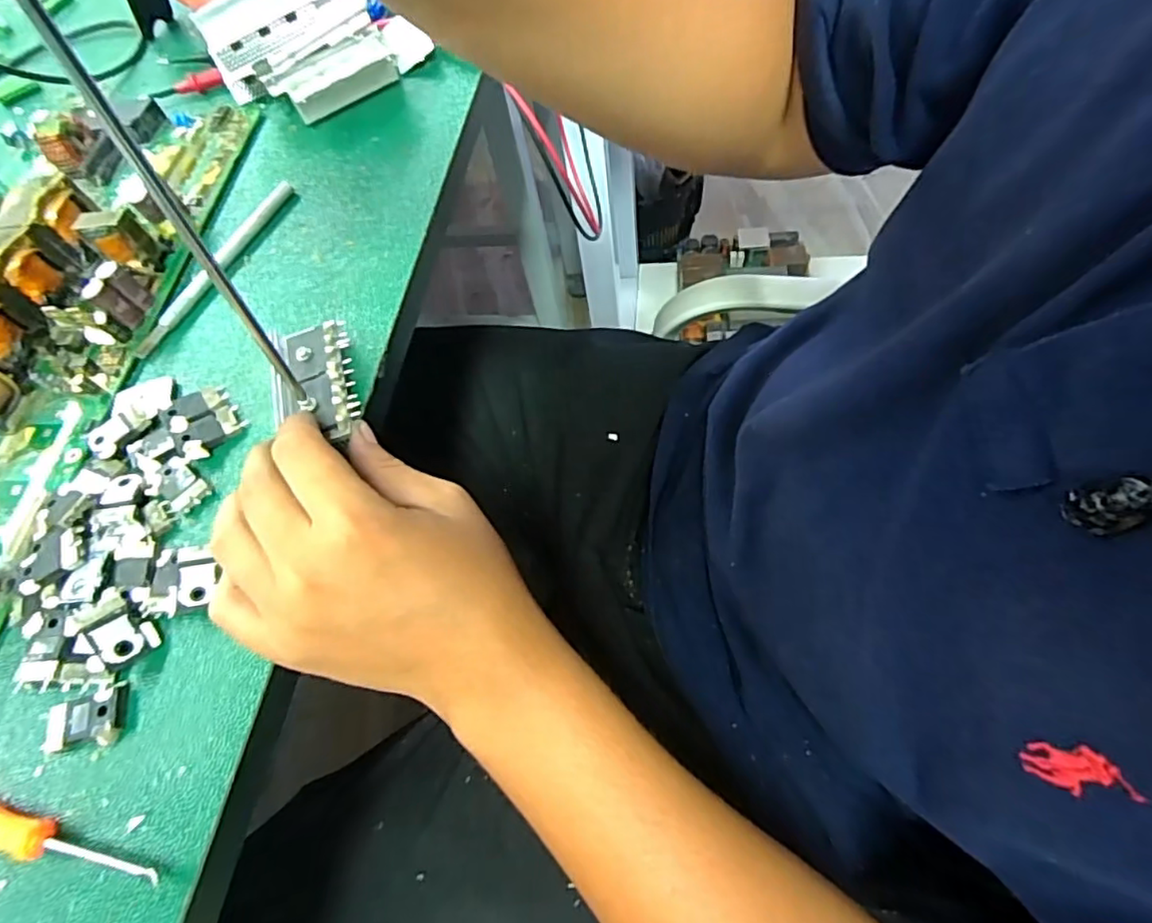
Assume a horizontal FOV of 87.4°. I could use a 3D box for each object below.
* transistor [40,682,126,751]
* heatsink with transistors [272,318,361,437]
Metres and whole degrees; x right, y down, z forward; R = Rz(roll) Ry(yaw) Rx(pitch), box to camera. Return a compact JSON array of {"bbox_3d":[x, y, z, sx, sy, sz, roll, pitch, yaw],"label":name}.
[{"bbox_3d":[-0.182,0.097,0.223,0.029,0.005,0.020,-18,61,-1],"label":"transistor"},{"bbox_3d":[-0.120,-0.039,0.279,0.035,0.012,0.070,-17,61,-6],"label":"heatsink with transistors"}]

